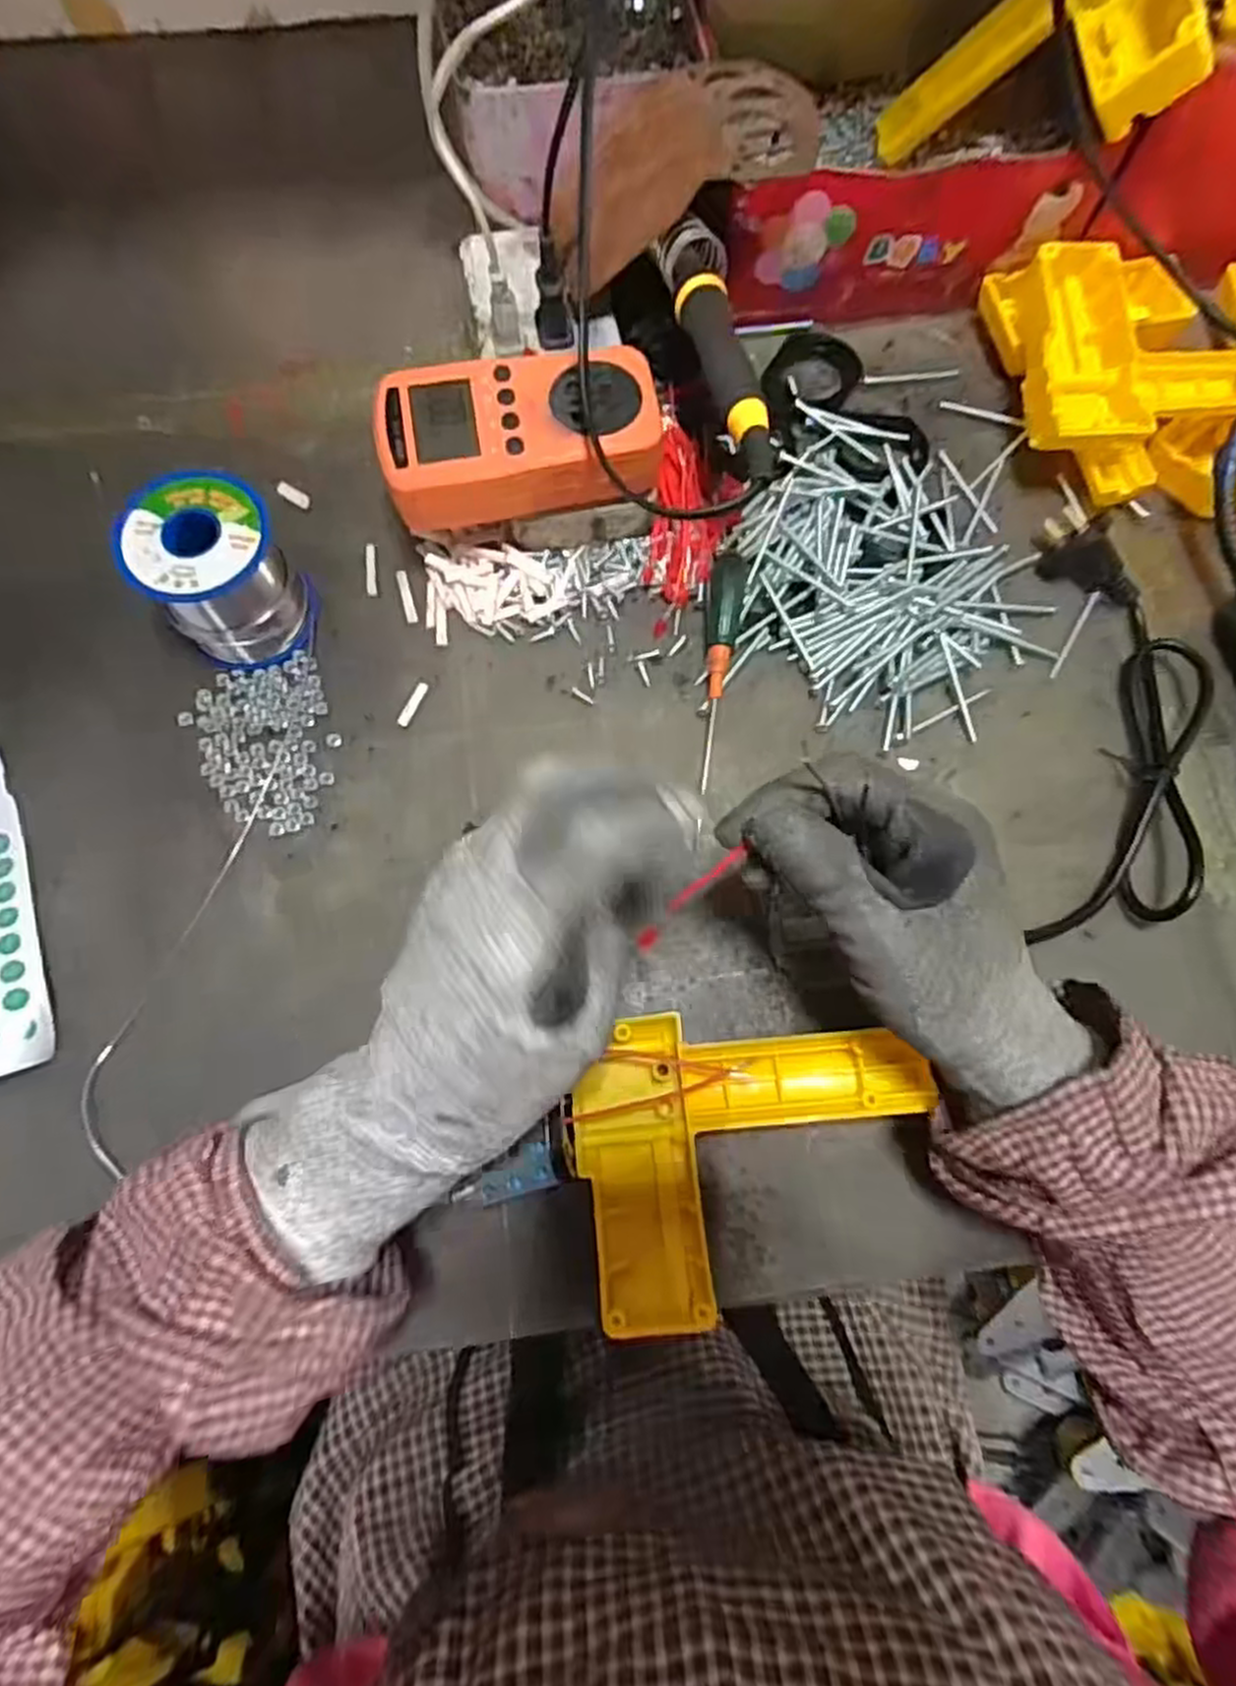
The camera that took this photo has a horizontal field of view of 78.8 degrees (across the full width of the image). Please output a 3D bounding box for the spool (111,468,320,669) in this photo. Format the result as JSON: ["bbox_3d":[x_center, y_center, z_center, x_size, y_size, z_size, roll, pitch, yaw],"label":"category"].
[{"bbox_3d":[-0.188,-0.128,0.357,0.063,0.062,0.064,0,74,-1],"label":"spool"}]

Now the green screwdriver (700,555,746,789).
[{"bbox_3d":[0.050,-0.084,0.375,0.017,0.020,0.116,7,87,1],"label":"green screwdriver"}]

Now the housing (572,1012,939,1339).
[{"bbox_3d":[0.054,0.128,0.305,0.138,0.035,0.111,-2,74,-2],"label":"housing"}]

